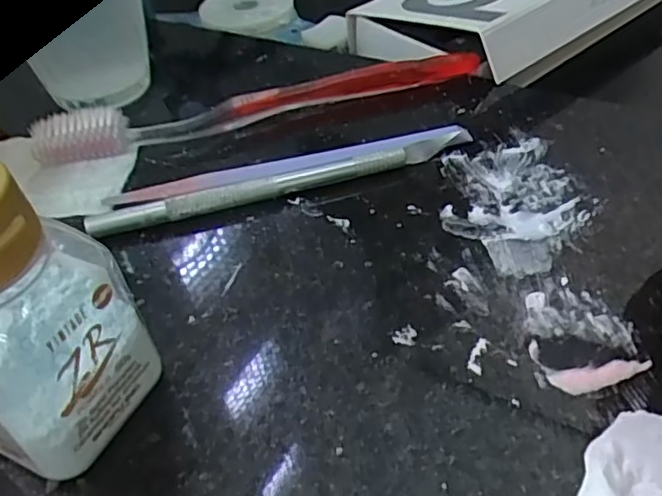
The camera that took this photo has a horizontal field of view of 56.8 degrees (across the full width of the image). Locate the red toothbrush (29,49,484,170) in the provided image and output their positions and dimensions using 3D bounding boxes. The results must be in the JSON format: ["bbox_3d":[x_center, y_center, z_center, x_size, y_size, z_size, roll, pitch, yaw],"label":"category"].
[{"bbox_3d":[-0.027,-0.061,0.254,0.184,0.014,0.015,-12,44,-6],"label":"red toothbrush"}]

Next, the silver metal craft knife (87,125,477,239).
[{"bbox_3d":[-0.016,-0.027,0.225,0.139,0.007,0.020,-13,44,-7],"label":"silver metal craft knife"}]

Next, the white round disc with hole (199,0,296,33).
[{"bbox_3d":[-0.049,-0.141,0.358,0.054,0.008,0.050,-3,44,2],"label":"white round disc with hole"}]

